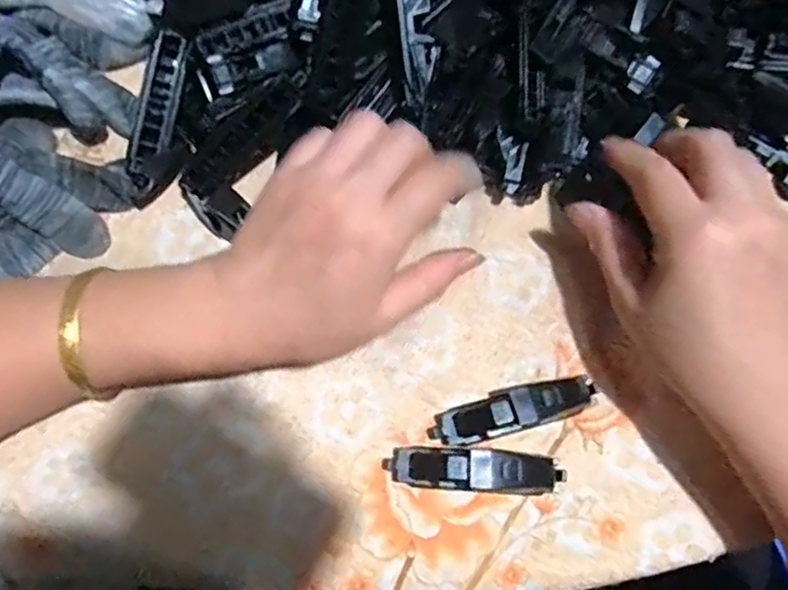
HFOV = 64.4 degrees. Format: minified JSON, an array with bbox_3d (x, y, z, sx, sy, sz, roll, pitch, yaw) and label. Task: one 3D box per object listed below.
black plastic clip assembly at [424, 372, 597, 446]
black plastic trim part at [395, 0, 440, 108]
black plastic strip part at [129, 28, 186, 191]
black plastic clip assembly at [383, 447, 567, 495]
[{"bbox_3d":[0.059,0.055,0.302,0.081,0.020,0.021,-15,73,-5],"label":"black plastic clip assembly"},{"bbox_3d":[0.010,-0.132,0.301,0.020,0.005,0.077,-15,106,-27],"label":"black plastic trim part"},{"bbox_3d":[-0.122,-0.096,0.327,0.018,0.004,0.078,13,93,-29],"label":"black plastic strip part"},{"bbox_3d":[0.038,0.082,0.293,0.082,0.020,0.018,4,72,1],"label":"black plastic clip assembly"}]

